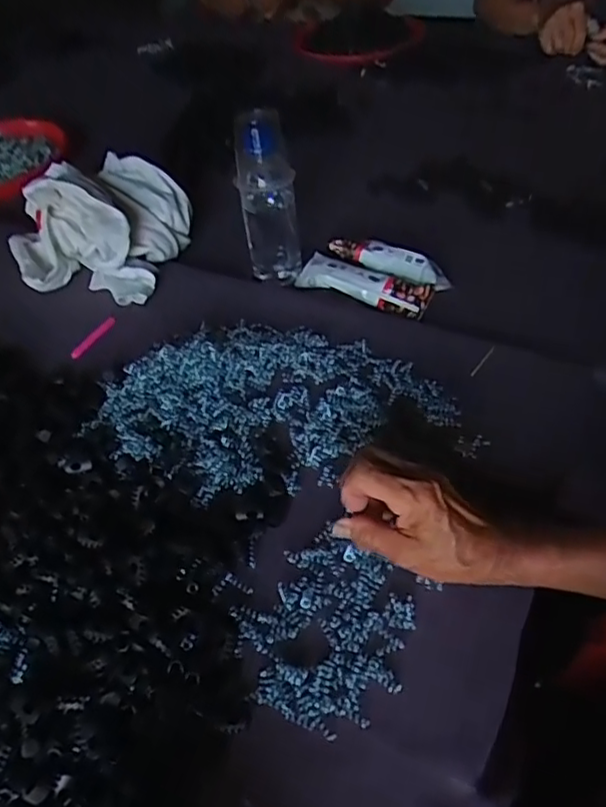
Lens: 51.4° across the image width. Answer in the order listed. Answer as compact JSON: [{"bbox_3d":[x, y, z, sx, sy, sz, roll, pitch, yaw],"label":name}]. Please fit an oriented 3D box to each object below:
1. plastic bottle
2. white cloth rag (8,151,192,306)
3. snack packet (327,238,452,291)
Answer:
[{"bbox_3d":[-0.038,-0.214,0.681,0.060,0.188,0.050,-5,46,2],"label":"plastic bottle"},{"bbox_3d":[-0.250,-0.214,0.732,0.199,0.091,0.194,8,48,14],"label":"white cloth rag"},{"bbox_3d":[0.094,-0.164,0.701,0.147,0.027,0.025,29,56,29],"label":"snack packet"}]

